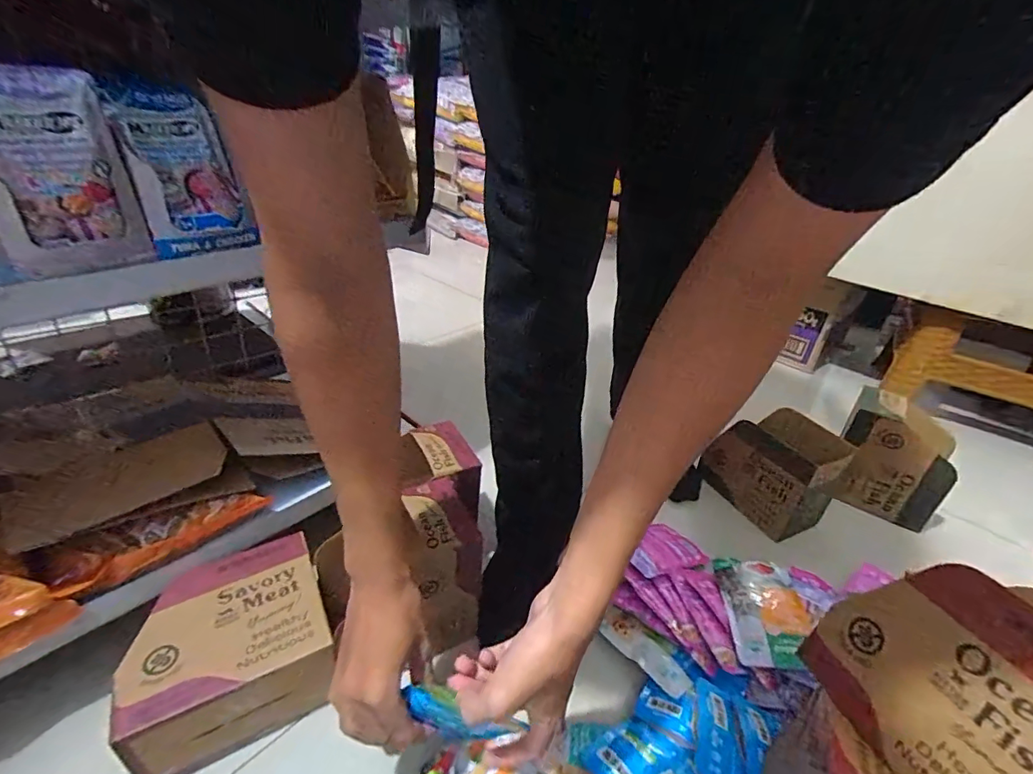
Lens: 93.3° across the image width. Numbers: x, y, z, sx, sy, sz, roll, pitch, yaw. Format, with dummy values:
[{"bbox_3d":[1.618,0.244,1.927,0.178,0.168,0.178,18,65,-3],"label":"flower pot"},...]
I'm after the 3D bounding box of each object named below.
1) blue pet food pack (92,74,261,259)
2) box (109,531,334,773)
[{"bbox_3d":[-0.299,-0.200,0.431,0.031,0.155,0.089,-15,9,38],"label":"blue pet food pack"},{"bbox_3d":[-0.296,0.269,0.510,0.176,0.088,0.162,-14,36,-28],"label":"box"}]

